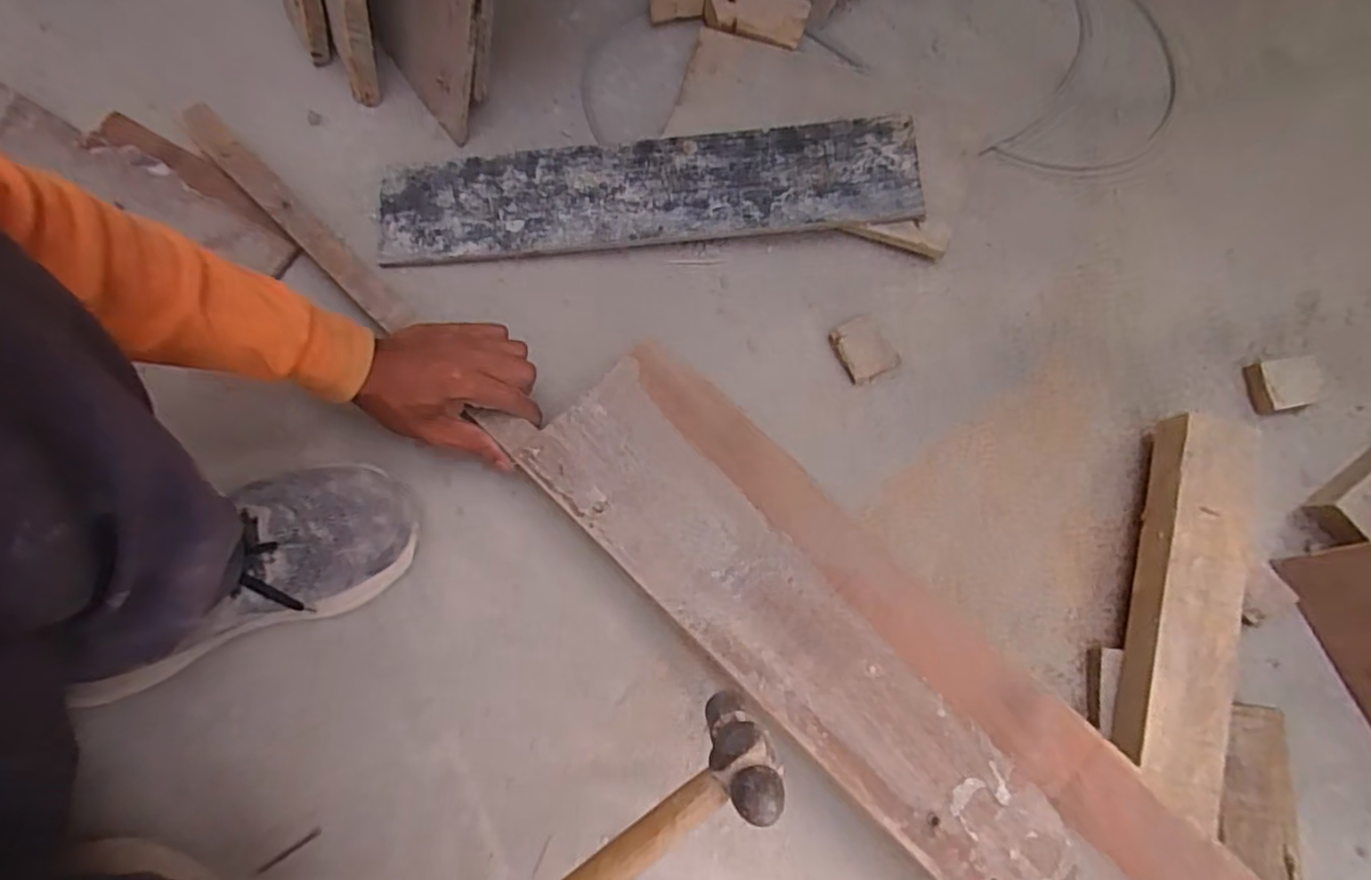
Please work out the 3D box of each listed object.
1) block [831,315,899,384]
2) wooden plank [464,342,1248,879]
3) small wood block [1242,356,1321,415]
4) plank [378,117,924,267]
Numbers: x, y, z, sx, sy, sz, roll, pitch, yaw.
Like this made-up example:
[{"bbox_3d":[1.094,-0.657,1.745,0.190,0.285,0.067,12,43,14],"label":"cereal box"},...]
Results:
[{"bbox_3d":[0.155,-0.078,0.588,0.043,0.014,0.053,-31,79,-8],"label":"block"},{"bbox_3d":[0.133,0.164,0.468,0.595,0.022,0.142,42,79,10],"label":"wooden plank"},{"bbox_3d":[0.527,-0.048,0.593,0.050,0.021,0.043,-5,77,-3],"label":"small wood block"},{"bbox_3d":[-0.038,-0.222,0.607,0.476,0.014,0.098,-4,81,3],"label":"plank"}]

